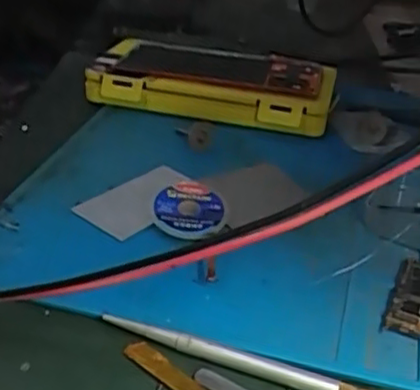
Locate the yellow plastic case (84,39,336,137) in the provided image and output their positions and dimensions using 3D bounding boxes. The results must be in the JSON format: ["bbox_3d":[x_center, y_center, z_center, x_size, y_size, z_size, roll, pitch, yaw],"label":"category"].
[{"bbox_3d":[0.003,-0.095,0.551,0.194,0.035,0.104,11,31,13],"label":"yellow plastic case"}]

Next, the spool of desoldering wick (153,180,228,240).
[{"bbox_3d":[-0.013,0.008,0.390,0.037,0.014,0.047,-13,34,-27],"label":"spool of desoldering wick"}]

